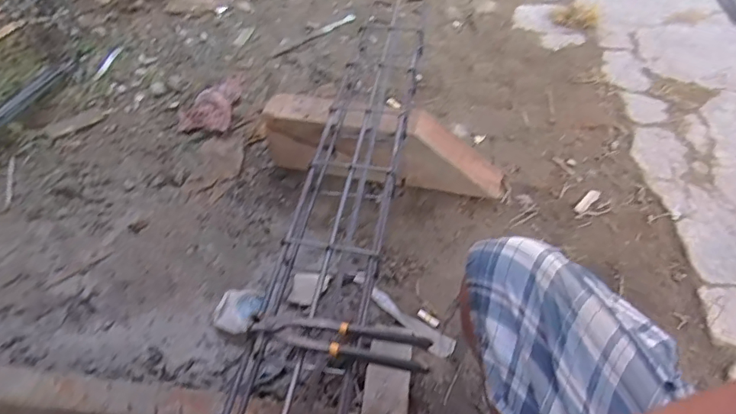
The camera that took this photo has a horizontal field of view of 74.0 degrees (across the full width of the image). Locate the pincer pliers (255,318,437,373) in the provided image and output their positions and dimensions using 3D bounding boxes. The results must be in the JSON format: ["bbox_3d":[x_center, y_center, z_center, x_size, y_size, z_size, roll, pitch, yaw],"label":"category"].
[{"bbox_3d":[-0.035,0.159,0.587,0.214,0.032,0.053,4,48,5],"label":"pincer pliers"}]

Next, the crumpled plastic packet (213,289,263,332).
[{"bbox_3d":[-0.232,0.183,0.875,0.094,0.042,0.082,23,52,20],"label":"crumpled plastic packet"}]

